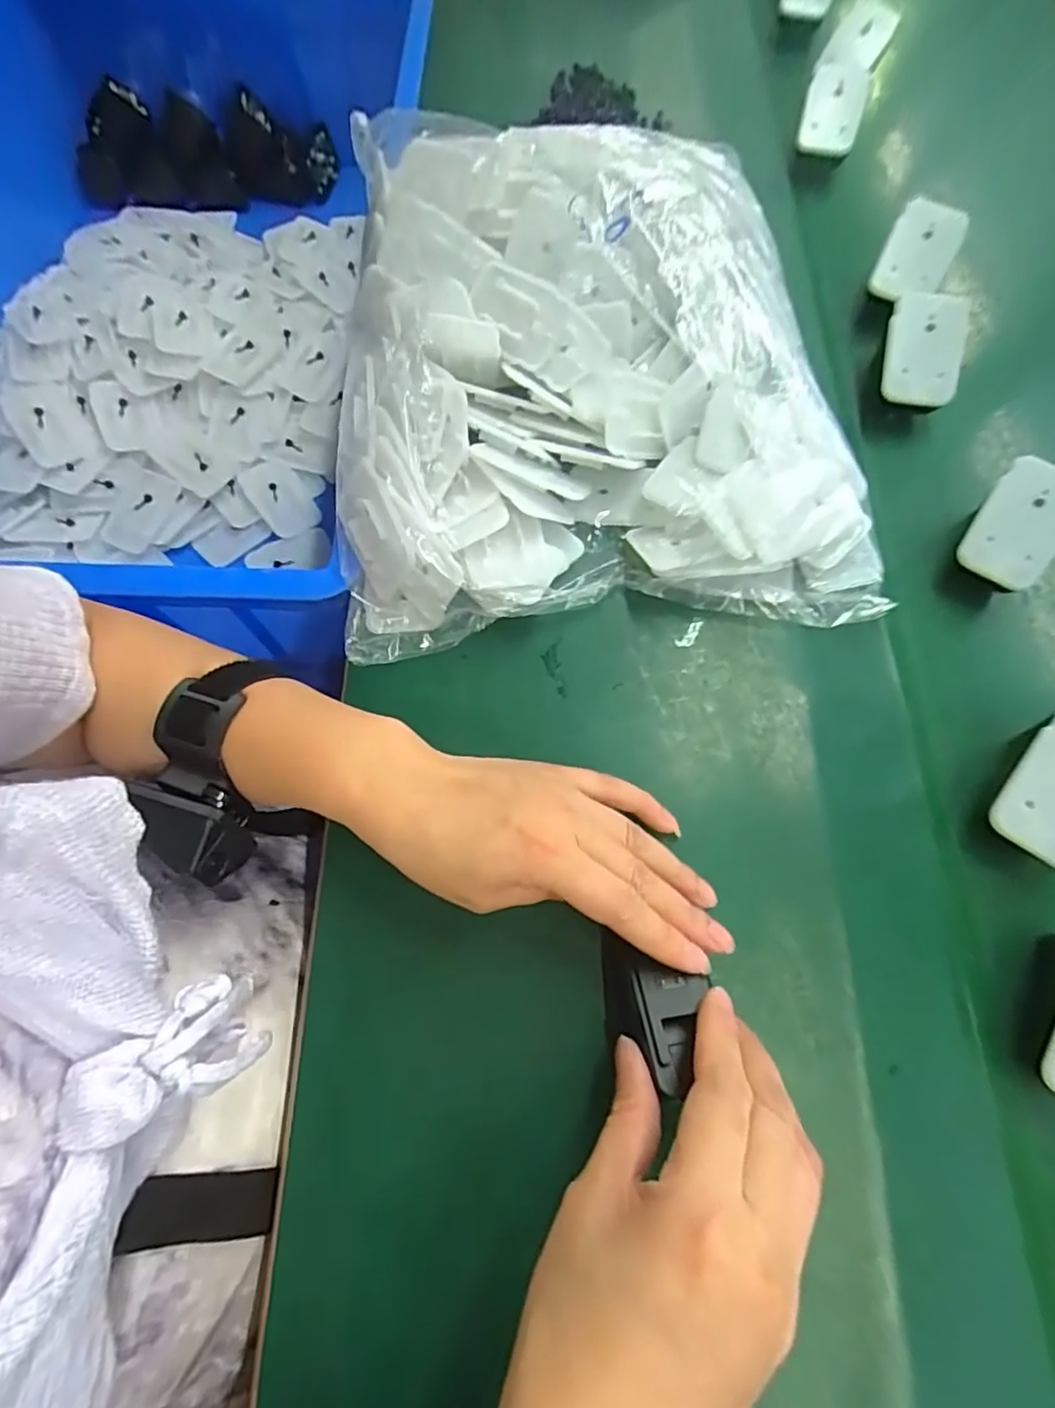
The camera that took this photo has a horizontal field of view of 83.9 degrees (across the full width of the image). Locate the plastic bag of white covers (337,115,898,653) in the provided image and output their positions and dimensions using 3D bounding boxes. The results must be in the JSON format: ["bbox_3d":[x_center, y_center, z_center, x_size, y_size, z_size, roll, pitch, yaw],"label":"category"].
[{"bbox_3d":[0.032,-0.189,0.330,0.284,0.099,0.300,-4,70,-1],"label":"plastic bag of white covers"}]

